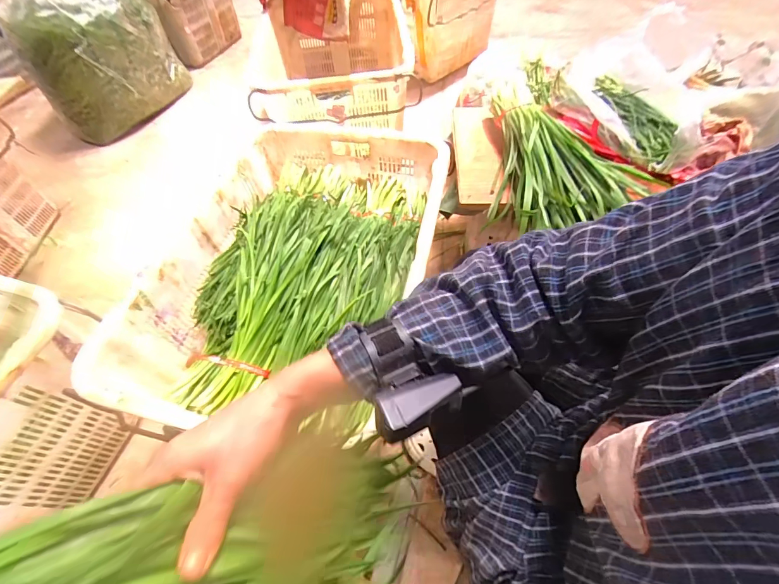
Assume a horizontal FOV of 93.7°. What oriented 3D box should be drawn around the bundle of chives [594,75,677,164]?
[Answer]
[{"bbox_3d":[0.530,-0.376,0.776,0.095,0.029,0.250,-8,57,0],"label":"bundle of chives"}]

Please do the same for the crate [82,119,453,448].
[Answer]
[{"bbox_3d":[-0.167,-0.074,0.728,0.468,0.181,0.674,9,59,11],"label":"crate"}]

